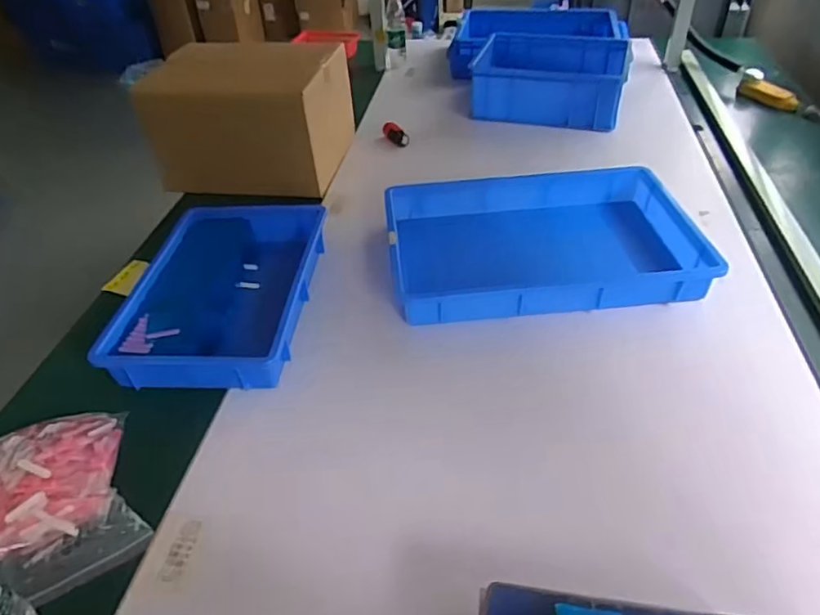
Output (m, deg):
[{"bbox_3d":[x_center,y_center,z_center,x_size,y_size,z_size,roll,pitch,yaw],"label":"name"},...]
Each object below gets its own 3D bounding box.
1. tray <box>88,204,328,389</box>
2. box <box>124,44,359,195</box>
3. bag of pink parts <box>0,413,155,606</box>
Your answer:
[{"bbox_3d":[-0.327,-0.037,1.071,0.300,0.076,0.456,-1,41,3],"label":"tray"},{"bbox_3d":[-0.376,-0.464,1.396,0.409,0.257,0.318,4,41,9],"label":"box"},{"bbox_3d":[-0.474,0.240,0.764,0.208,0.055,0.259,-23,44,-21],"label":"bag of pink parts"}]

